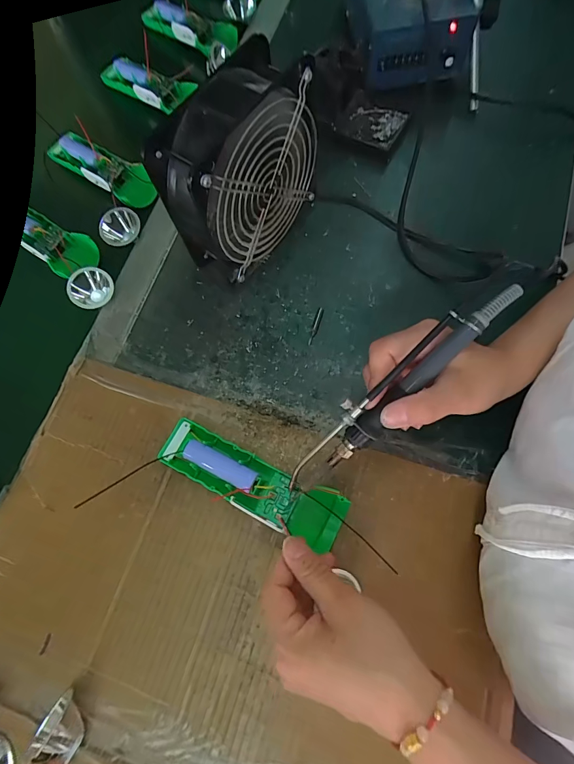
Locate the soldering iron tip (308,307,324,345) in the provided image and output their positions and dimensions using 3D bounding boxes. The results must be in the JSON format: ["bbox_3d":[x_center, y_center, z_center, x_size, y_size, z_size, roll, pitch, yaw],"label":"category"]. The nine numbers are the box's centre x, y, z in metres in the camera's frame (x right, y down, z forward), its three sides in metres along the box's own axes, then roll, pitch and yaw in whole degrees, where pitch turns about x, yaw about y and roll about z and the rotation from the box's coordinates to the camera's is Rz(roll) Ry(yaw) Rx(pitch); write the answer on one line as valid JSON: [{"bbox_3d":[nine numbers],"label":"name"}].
[{"bbox_3d":[0.028,-0.055,0.366,0.006,0.004,0.040,16,72,7],"label":"soldering iron tip"}]

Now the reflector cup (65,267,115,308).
[{"bbox_3d":[-0.202,-0.098,0.386,0.043,0.038,0.022,-42,40,-10],"label":"reflector cup"}]

